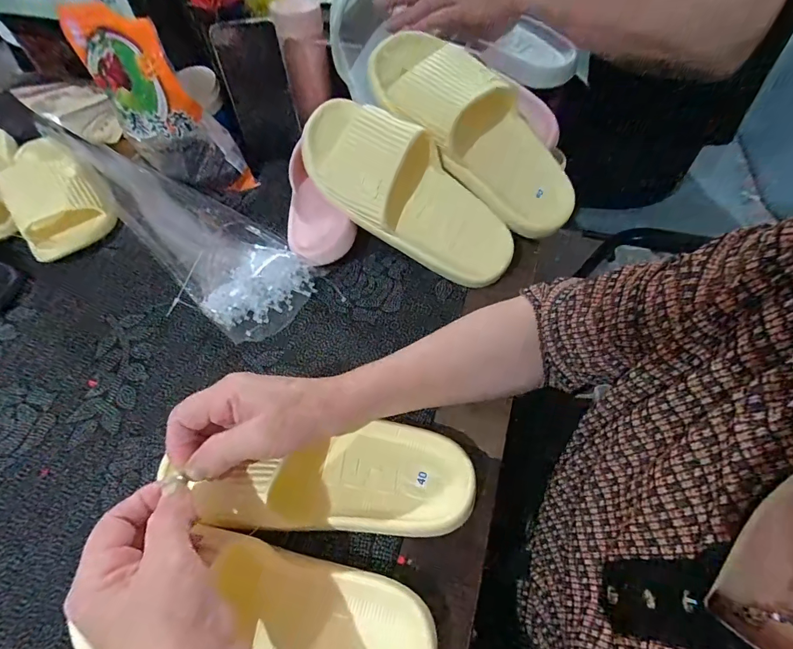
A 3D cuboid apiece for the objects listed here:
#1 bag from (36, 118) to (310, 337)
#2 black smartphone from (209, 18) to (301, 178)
[{"bbox_3d":[-0.274,-0.142,0.517,0.445,0.039,0.121,39,66,23],"label":"bag"},{"bbox_3d":[-0.181,-0.294,0.547,0.084,0.172,0.014,-9,48,0],"label":"black smartphone"}]

